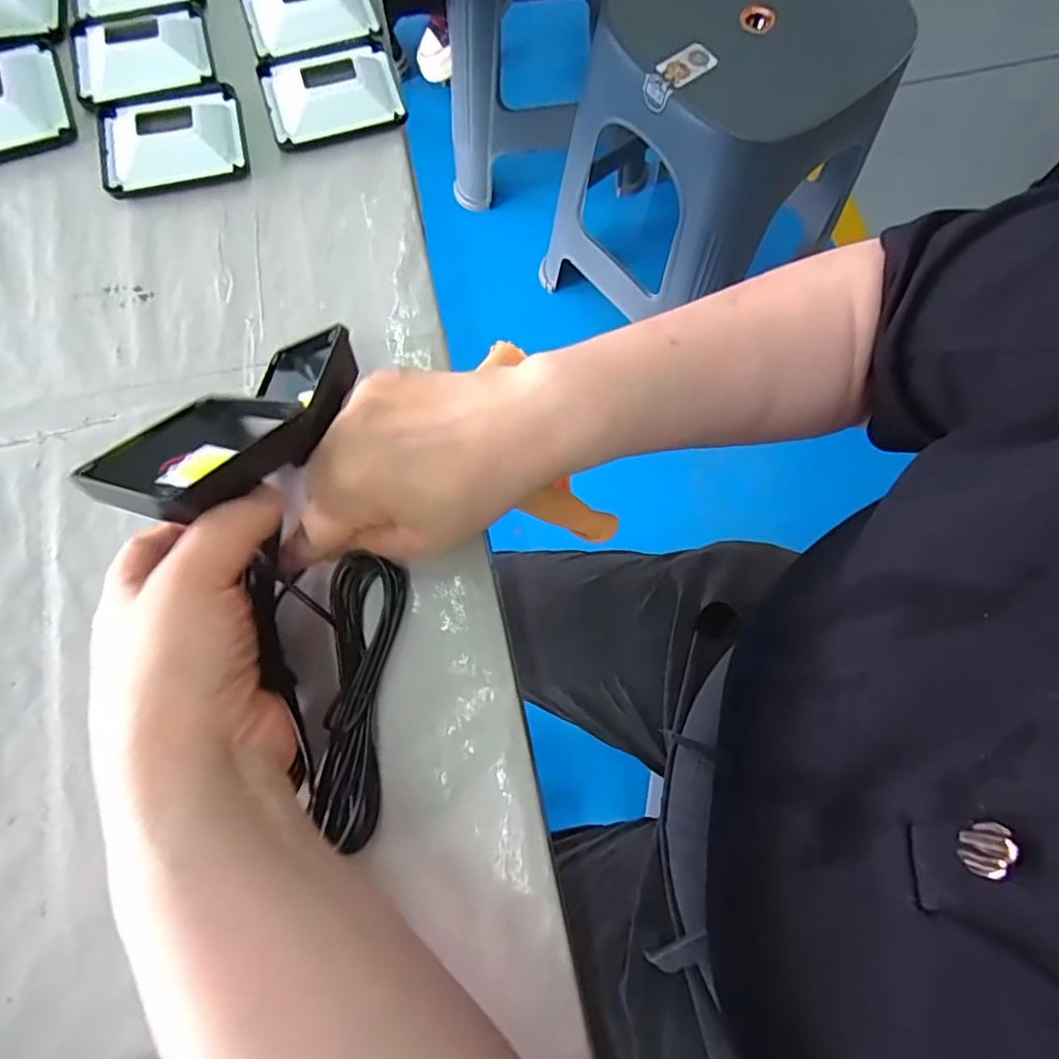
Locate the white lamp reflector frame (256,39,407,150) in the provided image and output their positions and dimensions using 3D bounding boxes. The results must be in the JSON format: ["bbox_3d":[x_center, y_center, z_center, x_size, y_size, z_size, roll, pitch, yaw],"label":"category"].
[{"bbox_3d":[-0.119,-0.264,0.355,0.078,0.015,0.067,-17,77,-5],"label":"white lamp reflector frame"}]

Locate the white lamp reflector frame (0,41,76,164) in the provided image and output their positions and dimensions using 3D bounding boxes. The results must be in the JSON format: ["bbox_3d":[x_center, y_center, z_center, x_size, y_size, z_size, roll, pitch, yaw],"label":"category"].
[{"bbox_3d":[-0.303,-0.251,0.343,0.063,0.021,0.076,-17,77,-5],"label":"white lamp reflector frame"}]

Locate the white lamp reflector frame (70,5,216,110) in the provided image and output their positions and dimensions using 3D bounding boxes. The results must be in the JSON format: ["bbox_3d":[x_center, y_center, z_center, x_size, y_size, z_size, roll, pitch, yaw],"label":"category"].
[{"bbox_3d":[-0.234,-0.286,0.356,0.078,0.013,0.071,-16,76,-5],"label":"white lamp reflector frame"}]

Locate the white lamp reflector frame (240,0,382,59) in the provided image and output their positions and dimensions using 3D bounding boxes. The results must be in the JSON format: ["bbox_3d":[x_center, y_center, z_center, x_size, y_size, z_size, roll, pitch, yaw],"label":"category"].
[{"bbox_3d":[-0.137,-0.325,0.371,0.077,0.011,0.066,-17,77,-5],"label":"white lamp reflector frame"}]

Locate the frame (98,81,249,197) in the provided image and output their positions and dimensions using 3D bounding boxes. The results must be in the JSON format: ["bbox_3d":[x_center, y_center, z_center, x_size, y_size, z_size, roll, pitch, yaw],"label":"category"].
[{"bbox_3d":[-0.208,-0.229,0.345,0.079,0.014,0.068,-15,76,-4],"label":"frame"}]

